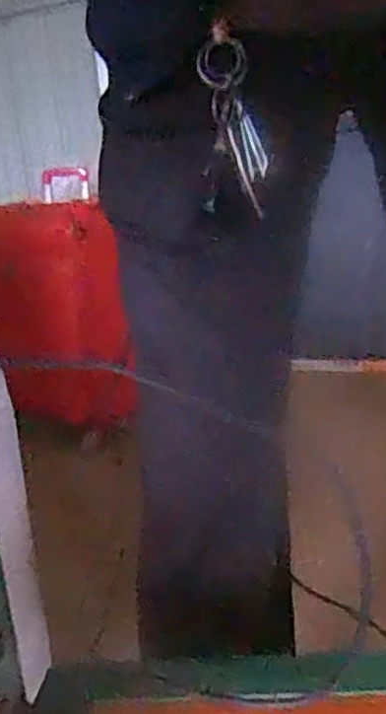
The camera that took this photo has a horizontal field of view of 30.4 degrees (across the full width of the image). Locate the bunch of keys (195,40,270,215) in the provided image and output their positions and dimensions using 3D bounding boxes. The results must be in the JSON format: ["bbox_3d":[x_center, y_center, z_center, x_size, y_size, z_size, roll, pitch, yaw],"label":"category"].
[{"bbox_3d":[0.027,-0.157,0.482,0.039,0.109,0.010,-1,15,21],"label":"bunch of keys"}]

